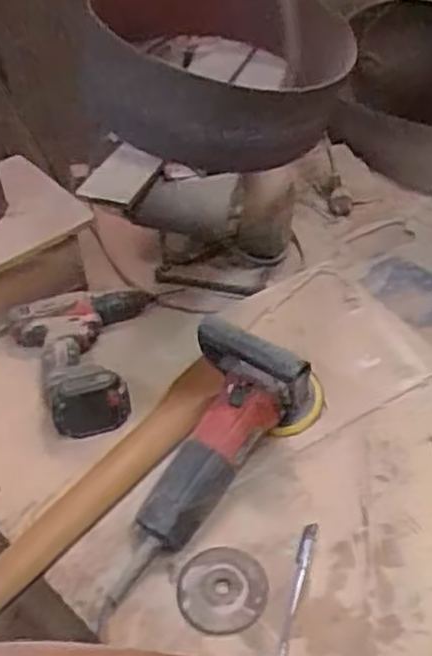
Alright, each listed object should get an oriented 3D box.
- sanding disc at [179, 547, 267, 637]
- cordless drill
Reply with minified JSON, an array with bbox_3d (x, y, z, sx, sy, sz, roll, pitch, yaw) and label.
[{"bbox_3d":[0.006,0.257,0.755,0.087,0.016,0.089,-3,46,3],"label":"sanding disc"},{"bbox_3d":[-0.153,0.032,0.941,0.182,0.076,0.204,-15,47,-9],"label":"cordless drill"}]

